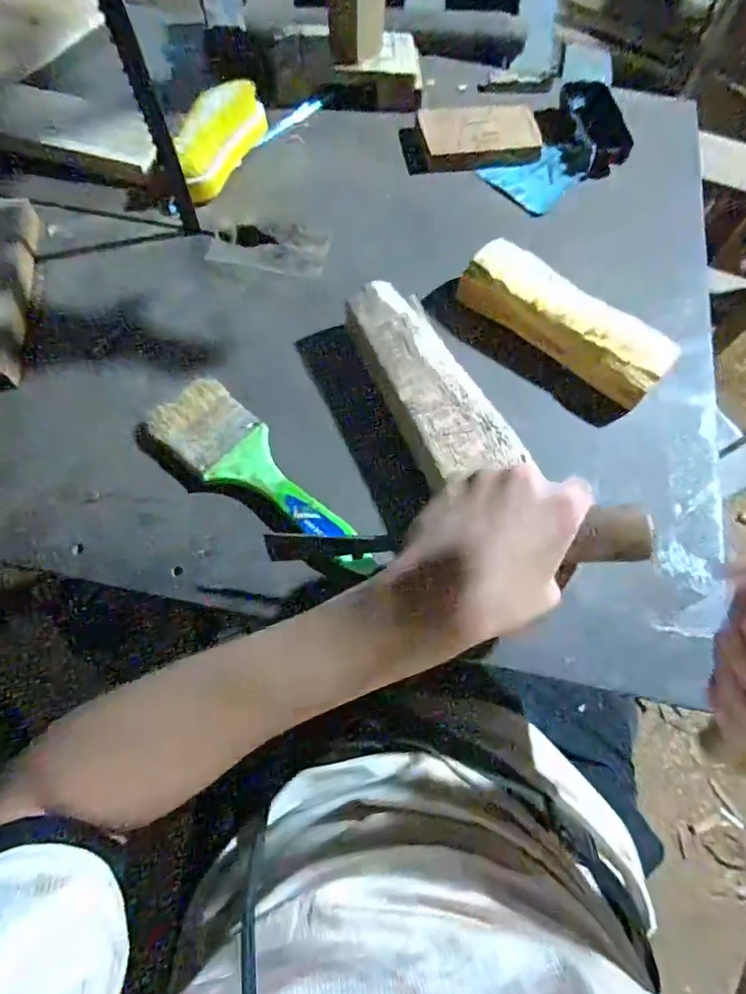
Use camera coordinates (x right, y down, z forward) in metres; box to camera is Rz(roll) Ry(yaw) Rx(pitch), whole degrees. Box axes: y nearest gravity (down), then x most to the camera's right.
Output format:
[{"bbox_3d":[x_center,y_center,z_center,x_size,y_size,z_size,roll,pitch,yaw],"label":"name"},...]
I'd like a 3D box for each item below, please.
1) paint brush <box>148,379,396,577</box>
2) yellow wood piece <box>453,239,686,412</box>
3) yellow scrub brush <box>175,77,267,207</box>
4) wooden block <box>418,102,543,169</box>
[{"bbox_3d":[-0.074,-0.011,0.384,0.195,0.016,0.057,41,71,14],"label":"paint brush"},{"bbox_3d":[0.153,-0.140,0.441,0.175,0.042,0.061,40,71,13],"label":"yellow wood piece"},{"bbox_3d":[-0.143,-0.323,0.492,0.045,0.048,0.124,29,69,10],"label":"yellow scrub brush"},{"bbox_3d":[0.108,-0.362,0.539,0.117,0.023,0.065,-4,67,-4],"label":"wooden block"}]

